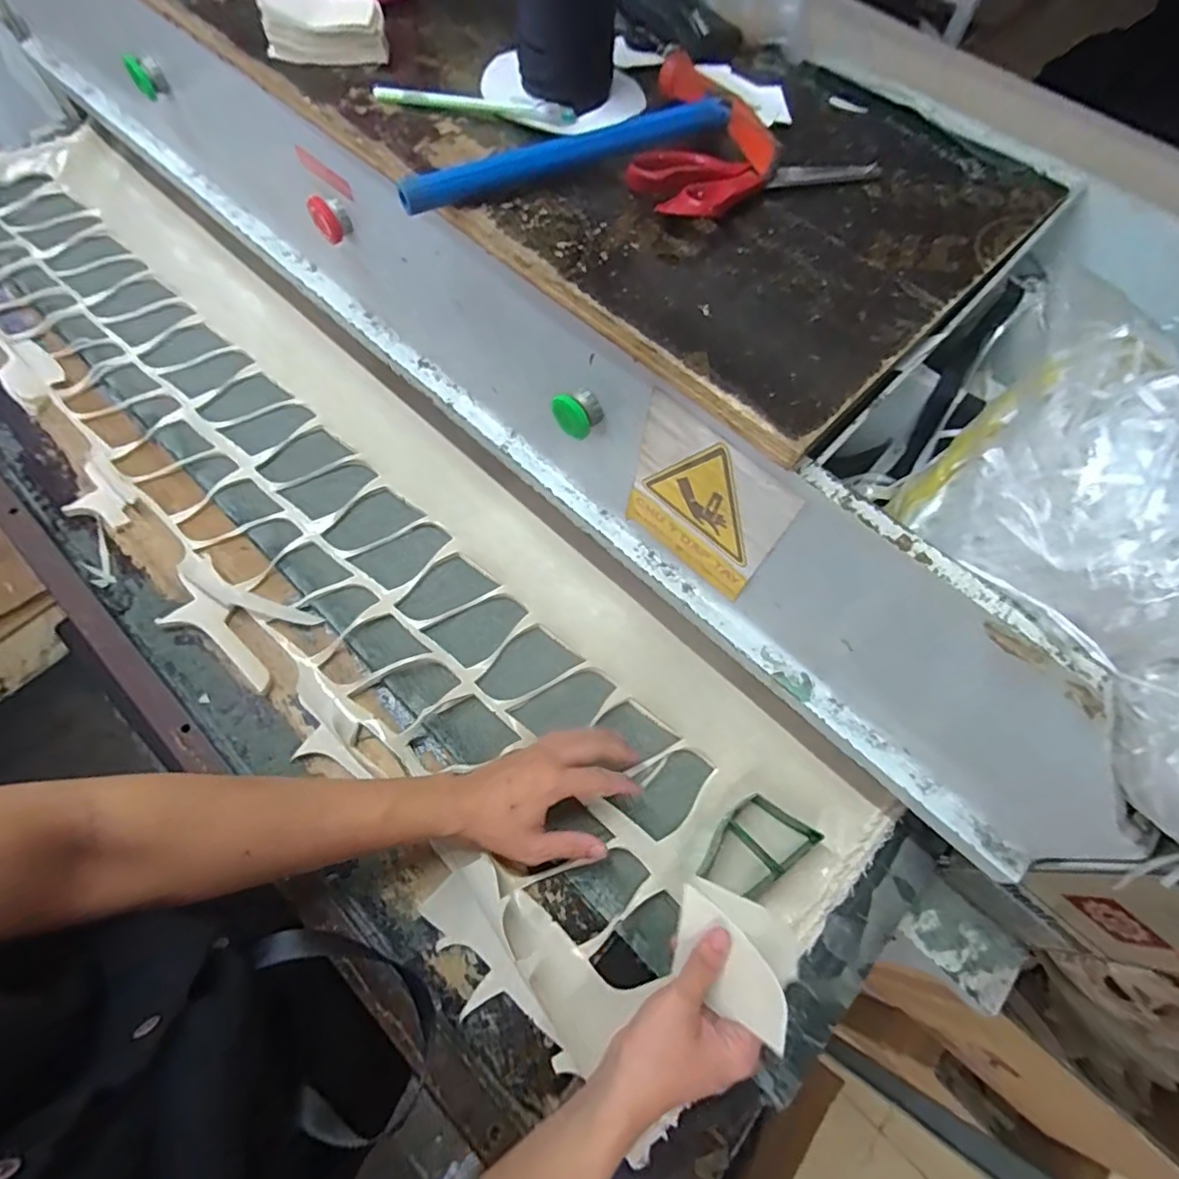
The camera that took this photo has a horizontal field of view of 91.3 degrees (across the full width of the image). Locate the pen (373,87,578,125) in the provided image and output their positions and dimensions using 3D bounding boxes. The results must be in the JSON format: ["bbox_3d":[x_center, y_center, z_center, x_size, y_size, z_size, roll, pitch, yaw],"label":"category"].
[{"bbox_3d":[-0.092,-0.388,0.459,0.158,0.008,0.011,10,66,0],"label":"pen"}]

